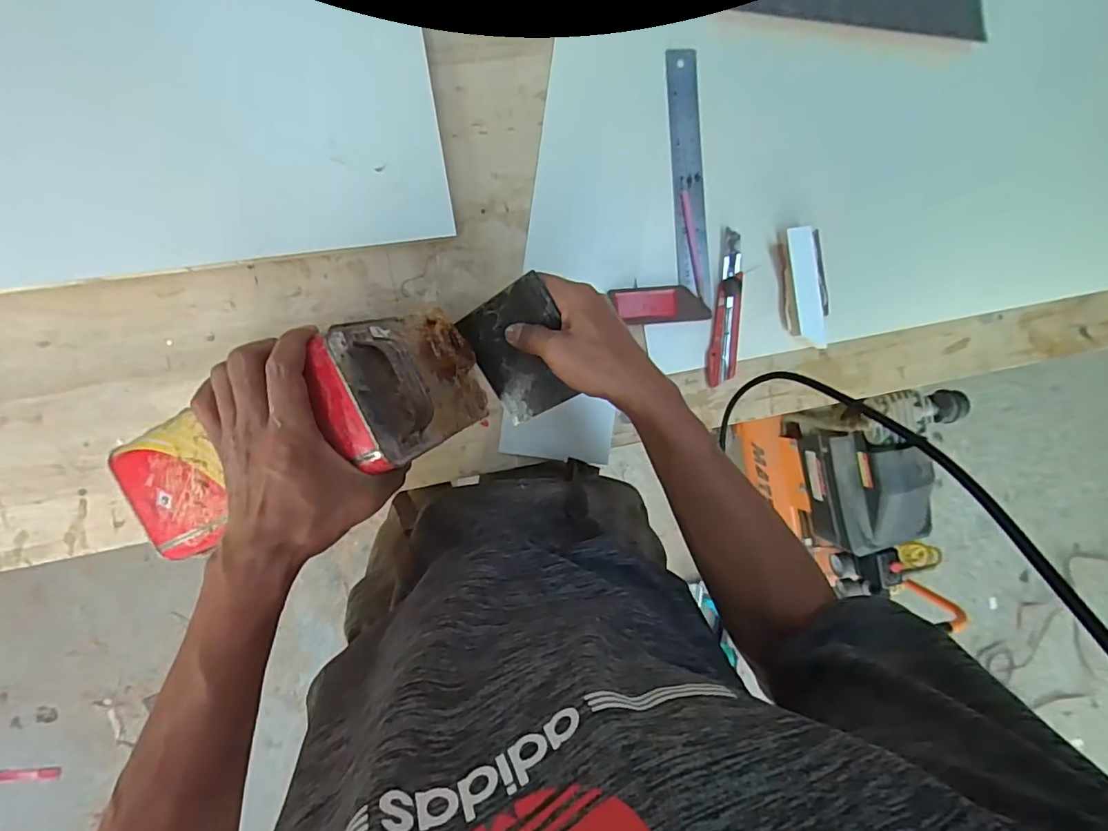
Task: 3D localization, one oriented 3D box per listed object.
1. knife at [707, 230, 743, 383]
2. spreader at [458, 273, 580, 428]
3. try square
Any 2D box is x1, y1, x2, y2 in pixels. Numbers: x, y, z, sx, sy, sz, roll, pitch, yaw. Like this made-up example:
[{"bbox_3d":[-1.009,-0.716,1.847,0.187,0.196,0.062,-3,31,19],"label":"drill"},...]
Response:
[{"bbox_3d":[0.200,-0.124,0.633,0.030,0.017,0.173,0,96,-7],"label":"knife"},{"bbox_3d":[-0.027,-0.053,0.465,0.099,0.007,0.107,-23,100,39],"label":"spreader"},{"bbox_3d":[0.122,-0.257,0.611,0.107,0.021,0.298,-3,96,-6],"label":"try square"}]

